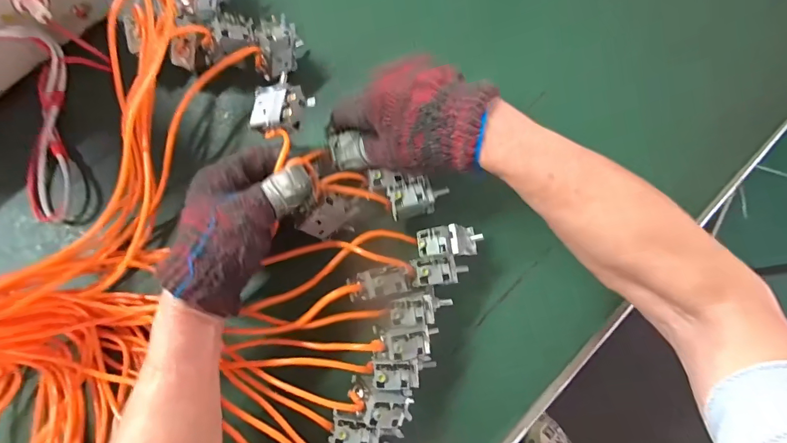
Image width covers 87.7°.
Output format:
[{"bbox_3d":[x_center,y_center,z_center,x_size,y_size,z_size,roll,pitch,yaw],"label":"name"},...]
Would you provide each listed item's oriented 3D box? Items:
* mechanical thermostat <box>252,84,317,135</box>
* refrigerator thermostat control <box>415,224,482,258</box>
[{"bbox_3d":[-0.097,-0.096,0.361,0.051,0.030,0.039,2,79,33],"label":"mechanical thermostat"},{"bbox_3d":[0.054,0.018,0.369,0.060,0.023,0.026,0,79,-19],"label":"refrigerator thermostat control"}]

